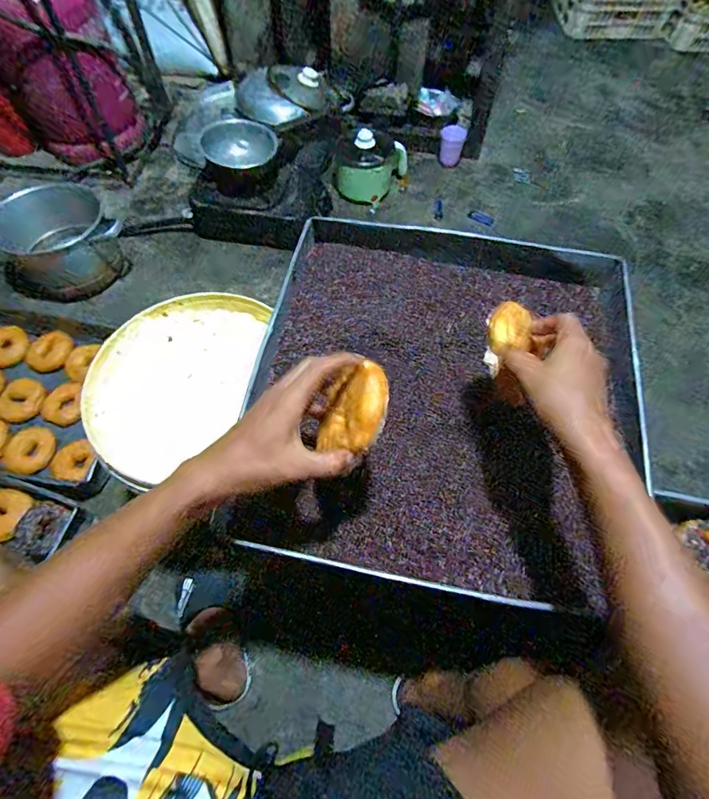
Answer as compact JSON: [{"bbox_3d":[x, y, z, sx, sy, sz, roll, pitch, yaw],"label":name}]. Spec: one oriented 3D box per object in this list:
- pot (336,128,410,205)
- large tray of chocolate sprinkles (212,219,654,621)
[{"bbox_3d":[0.047,-0.682,1.277,0.208,0.158,0.155,9,62,4],"label":"pot"},{"bbox_3d":[0.112,-0.035,0.551,0.441,0.060,0.495,12,63,6],"label":"large tray of chocolate sprinkles"}]

